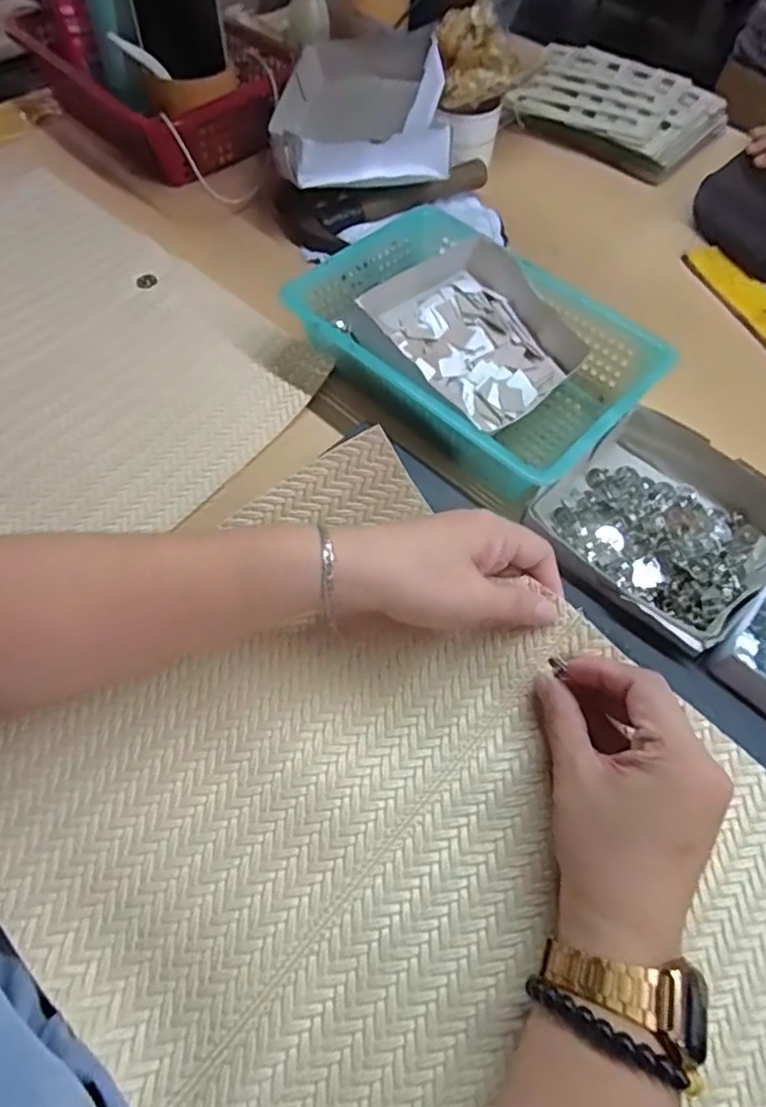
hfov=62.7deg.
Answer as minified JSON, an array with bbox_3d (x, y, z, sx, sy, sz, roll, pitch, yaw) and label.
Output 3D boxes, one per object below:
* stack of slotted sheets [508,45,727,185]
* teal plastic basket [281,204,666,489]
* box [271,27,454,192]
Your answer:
[{"bbox_3d":[0.250,-0.492,0.698,0.218,0.040,0.181,32,61,15],"label":"stack of slotted sheets"},{"bbox_3d":[0.068,-0.156,0.477,0.247,0.055,0.172,40,63,19],"label":"teal plastic basket"},{"bbox_3d":[-0.022,-0.401,0.571,0.156,0.059,0.194,-3,61,-4],"label":"box"}]

